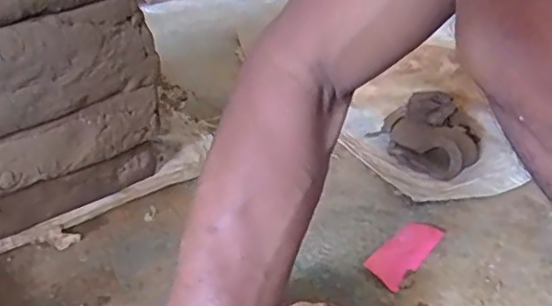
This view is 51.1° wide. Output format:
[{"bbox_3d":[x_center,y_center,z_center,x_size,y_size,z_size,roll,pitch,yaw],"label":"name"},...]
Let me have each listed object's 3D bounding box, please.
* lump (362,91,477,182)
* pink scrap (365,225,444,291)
[{"bbox_3d":[0.207,-0.028,0.792,0.092,0.075,0.146,-10,31,-14],"label":"lump"},{"bbox_3d":[0.140,0.108,0.634,0.045,0.006,0.113,25,38,33],"label":"pink scrap"}]

